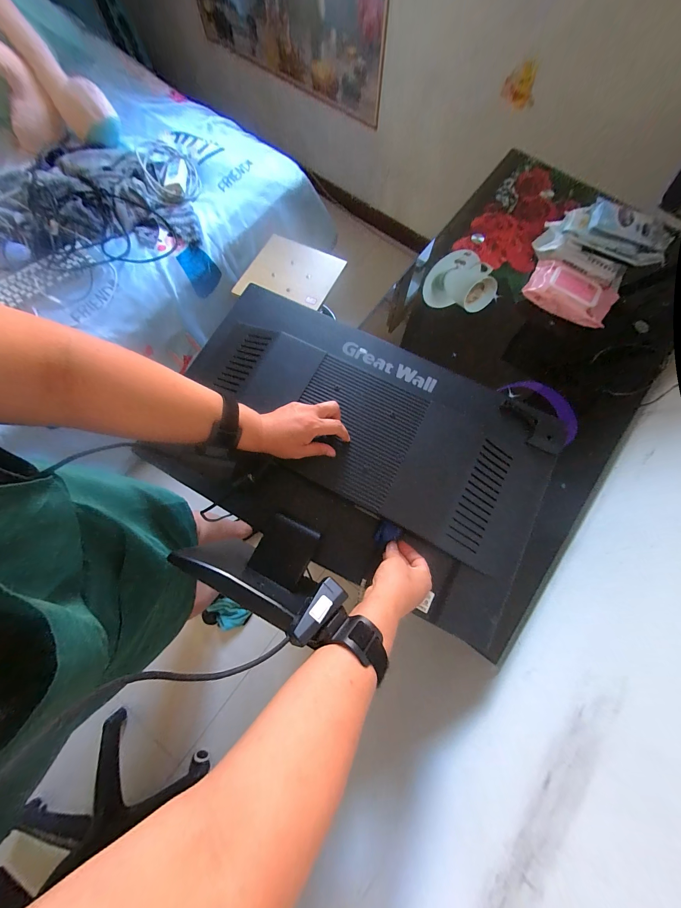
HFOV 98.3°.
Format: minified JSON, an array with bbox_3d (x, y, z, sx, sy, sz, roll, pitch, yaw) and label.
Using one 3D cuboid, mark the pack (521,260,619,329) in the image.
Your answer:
[{"bbox_3d":[0.445,-0.312,0.571,0.159,0.035,0.091,34,78,8],"label":"pack"}]

